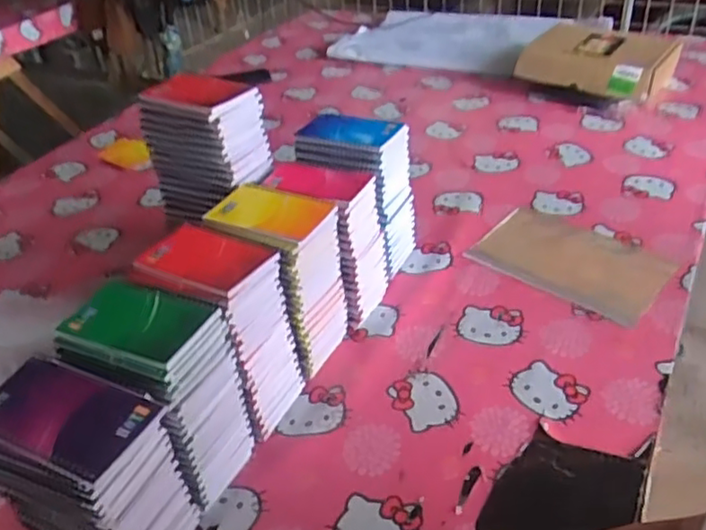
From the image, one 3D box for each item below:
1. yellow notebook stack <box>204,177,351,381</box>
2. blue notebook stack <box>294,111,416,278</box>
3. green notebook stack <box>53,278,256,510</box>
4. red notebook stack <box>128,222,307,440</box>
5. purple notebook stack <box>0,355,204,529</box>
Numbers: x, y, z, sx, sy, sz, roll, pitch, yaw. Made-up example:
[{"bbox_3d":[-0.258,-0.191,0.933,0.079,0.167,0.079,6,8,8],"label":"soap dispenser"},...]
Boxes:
[{"bbox_3d":[-0.091,0.021,0.798,0.129,0.201,0.110,14,40,25],"label":"yellow notebook stack"},{"bbox_3d":[0.012,-0.100,0.952,0.136,0.212,0.105,18,41,29],"label":"blue notebook stack"},{"bbox_3d":[-0.189,0.129,0.664,0.134,0.201,0.102,14,39,24],"label":"green notebook stack"},{"bbox_3d":[-0.142,0.073,0.738,0.138,0.198,0.100,16,40,26],"label":"red notebook stack"},{"bbox_3d":[-0.227,0.190,0.592,0.149,0.191,0.097,9,38,19],"label":"purple notebook stack"}]

